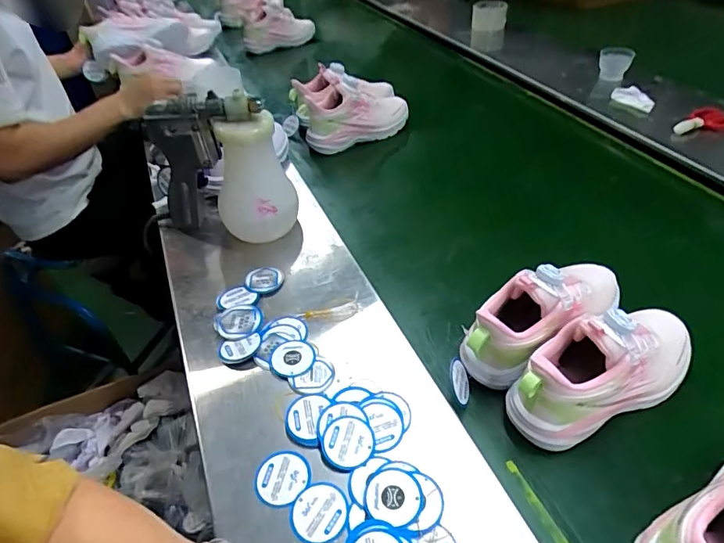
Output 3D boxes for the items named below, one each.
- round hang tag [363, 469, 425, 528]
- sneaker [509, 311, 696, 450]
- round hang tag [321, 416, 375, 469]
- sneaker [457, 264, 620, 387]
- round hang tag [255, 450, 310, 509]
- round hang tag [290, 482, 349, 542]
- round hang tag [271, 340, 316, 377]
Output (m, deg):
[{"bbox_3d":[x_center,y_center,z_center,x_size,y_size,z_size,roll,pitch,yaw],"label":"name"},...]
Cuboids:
[{"bbox_3d":[0.027,0.193,0.403,0.048,0.004,0.047,0,47,0],"label":"round hang tag"},{"bbox_3d":[0.246,0.088,0.457,0.219,0.113,0.073,-20,45,-14],"label":"sneaker"},{"bbox_3d":[-0.013,0.160,0.440,0.048,0.004,0.047,2,56,-3],"label":"round hang tag"},{"bbox_3d":[0.205,0.045,0.511,0.222,0.111,0.071,-25,47,-19],"label":"sneaker"},{"bbox_3d":[-0.071,0.186,0.422,0.049,0.005,0.047,0,48,0],"label":"round hang tag"},{"bbox_3d":[-0.036,0.204,0.398,0.048,0.004,0.047,-3,44,3],"label":"round hang tag"},{"bbox_3d":[-0.076,0.097,0.520,0.047,0.007,0.044,0,50,0],"label":"round hang tag"}]

